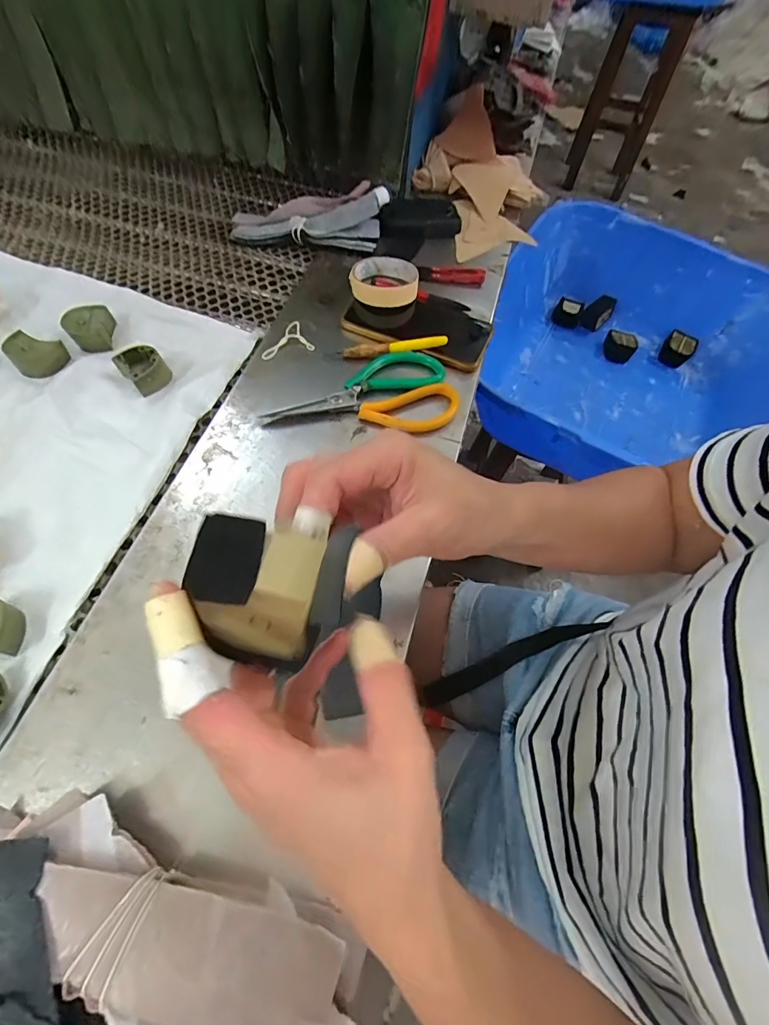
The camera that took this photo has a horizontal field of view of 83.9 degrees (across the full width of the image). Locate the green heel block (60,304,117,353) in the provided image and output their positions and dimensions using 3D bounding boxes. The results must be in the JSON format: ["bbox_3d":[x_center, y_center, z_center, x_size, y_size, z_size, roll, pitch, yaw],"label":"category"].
[{"bbox_3d":[-0.314,-0.199,0.458,0.045,0.024,0.043,-23,66,-16],"label":"green heel block"}]

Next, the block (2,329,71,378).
[{"bbox_3d":[-0.356,-0.163,0.438,0.042,0.027,0.039,1,61,-4],"label":"block"}]

